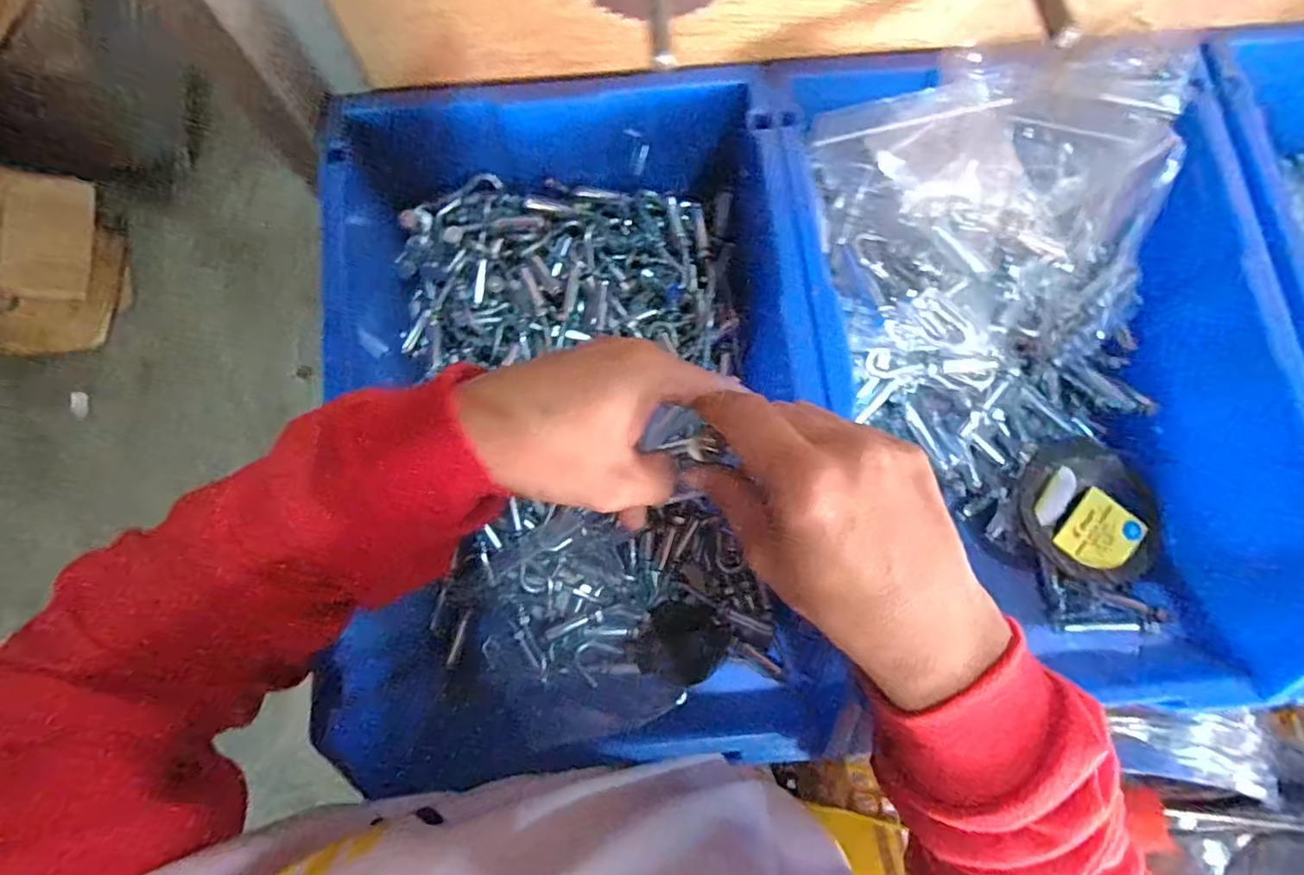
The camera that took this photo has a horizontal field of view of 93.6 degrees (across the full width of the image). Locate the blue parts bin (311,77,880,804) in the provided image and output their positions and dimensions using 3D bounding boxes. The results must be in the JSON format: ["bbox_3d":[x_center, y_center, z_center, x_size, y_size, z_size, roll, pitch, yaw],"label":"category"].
[{"bbox_3d":[-0.057,-0.013,0.433,0.294,0.152,0.440,-6,77,-2],"label":"blue parts bin"}]

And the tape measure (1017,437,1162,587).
[{"bbox_3d":[0.329,0.056,0.461,0.101,0.029,0.095,29,78,6],"label":"tape measure"}]

